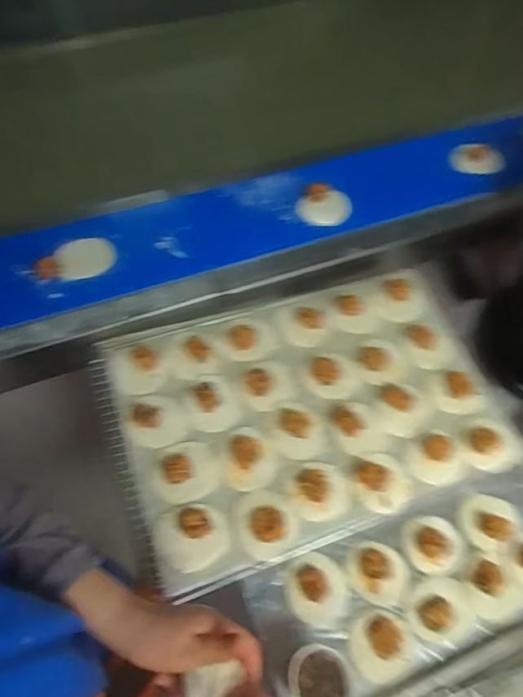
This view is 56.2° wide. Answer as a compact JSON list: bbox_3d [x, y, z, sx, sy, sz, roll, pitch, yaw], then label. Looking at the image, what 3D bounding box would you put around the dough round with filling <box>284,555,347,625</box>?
[{"bbox_3d":[0.077,0.338,0.690,0.089,0.018,0.087,2,61,-3],"label":"dough round with filling"}]

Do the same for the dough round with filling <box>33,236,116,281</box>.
[{"bbox_3d":[-0.337,-0.162,0.887,0.136,0.017,0.088,-18,64,-13],"label":"dough round with filling"}]

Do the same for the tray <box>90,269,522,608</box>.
[{"bbox_3d":[0.067,0.080,0.796,0.609,0.040,0.426,-17,63,-13],"label":"tray"}]

